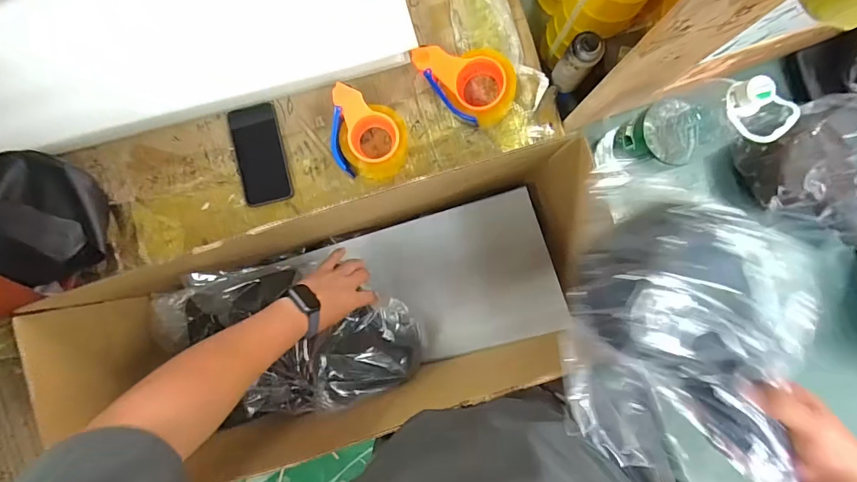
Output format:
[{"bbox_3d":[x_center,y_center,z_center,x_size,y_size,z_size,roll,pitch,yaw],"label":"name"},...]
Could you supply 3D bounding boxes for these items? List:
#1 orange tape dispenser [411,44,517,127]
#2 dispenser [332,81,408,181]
[{"bbox_3d":[0.056,-0.251,0.660,0.171,0.055,0.111,12,88,1],"label":"orange tape dispenser"},{"bbox_3d":[-0.091,-0.173,0.671,0.122,0.057,0.142,2,88,1],"label":"dispenser"}]

